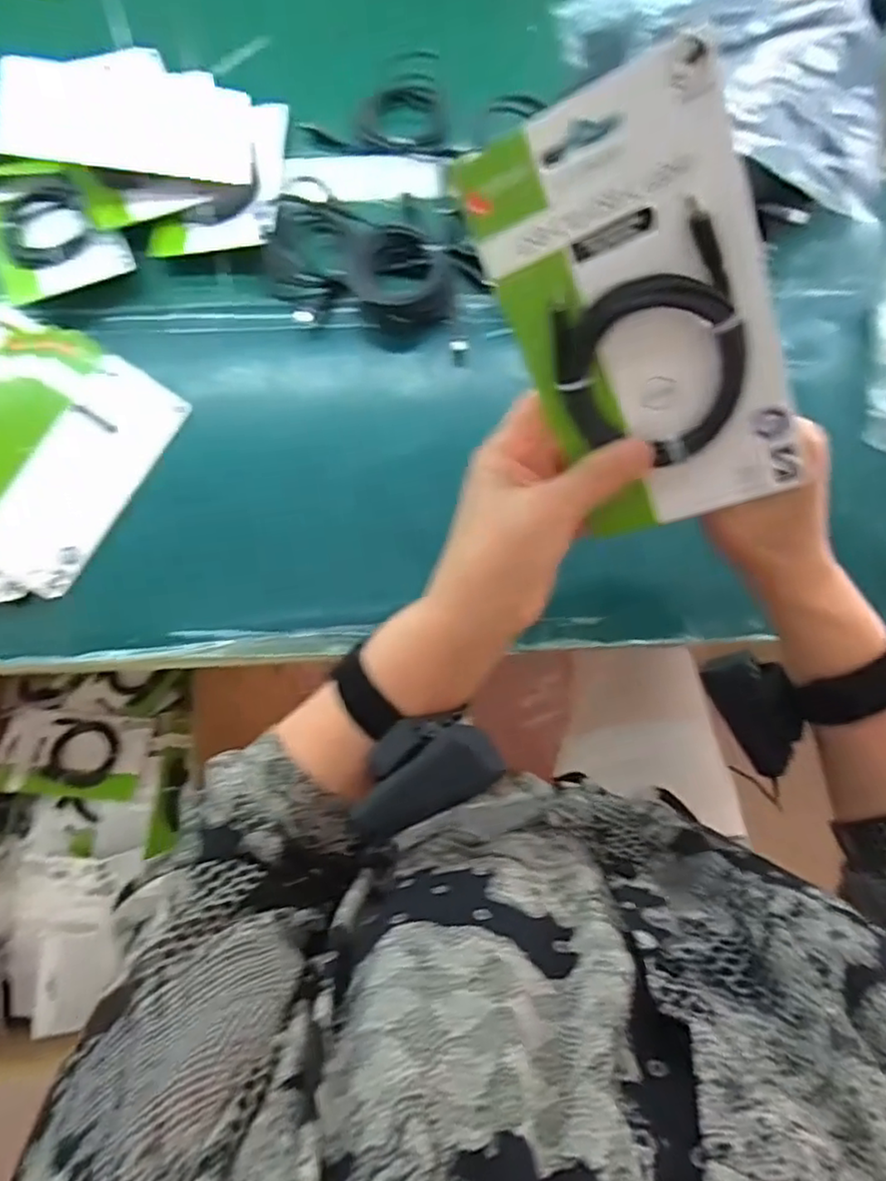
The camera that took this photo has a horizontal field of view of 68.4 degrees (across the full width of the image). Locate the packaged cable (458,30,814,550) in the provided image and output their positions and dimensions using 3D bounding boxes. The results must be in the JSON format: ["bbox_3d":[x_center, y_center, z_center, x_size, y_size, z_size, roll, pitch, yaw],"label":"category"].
[{"bbox_3d":[0.085,-0.109,0.277,0.098,0.011,0.177,-16,118,24],"label":"packaged cable"}]

